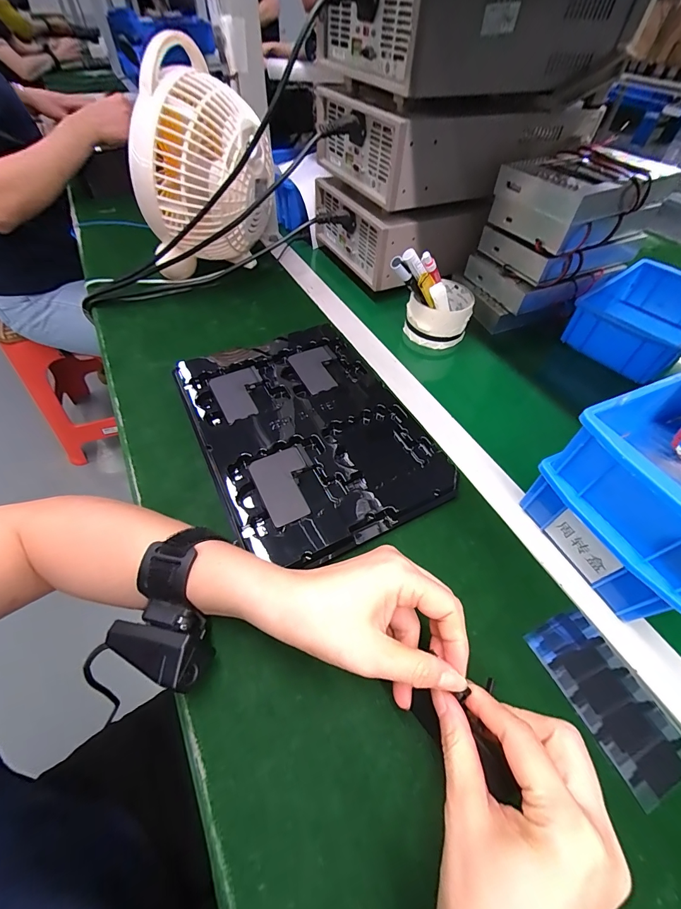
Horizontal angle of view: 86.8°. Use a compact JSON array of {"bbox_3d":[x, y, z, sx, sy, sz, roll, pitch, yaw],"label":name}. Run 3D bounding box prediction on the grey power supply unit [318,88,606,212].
[{"bbox_3d":[0.161,-0.450,0.516,0.340,0.091,0.204,-17,55,-14],"label":"grey power supply unit"}]

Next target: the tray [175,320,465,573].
[{"bbox_3d":[-0.039,-0.034,0.391,0.209,0.018,0.292,-22,58,-19],"label":"tray"}]

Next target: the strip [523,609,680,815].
[{"bbox_3d":[0.192,0.173,0.259,0.057,0.004,0.109,-19,57,-17],"label":"strip"}]

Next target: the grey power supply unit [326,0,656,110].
[{"bbox_3d":[0.170,-0.526,0.444,0.335,0.095,0.226,-22,56,-17],"label":"grey power supply unit"}]

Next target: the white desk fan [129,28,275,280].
[{"bbox_3d":[-0.189,-0.384,0.510,0.182,0.221,0.176,-12,53,-10],"label":"white desk fan"}]

